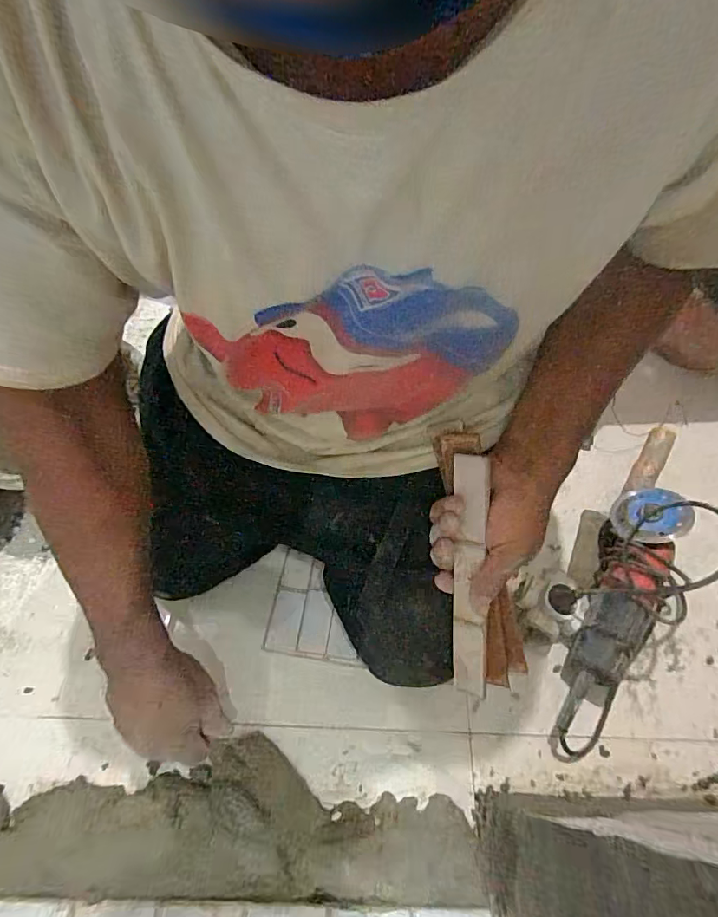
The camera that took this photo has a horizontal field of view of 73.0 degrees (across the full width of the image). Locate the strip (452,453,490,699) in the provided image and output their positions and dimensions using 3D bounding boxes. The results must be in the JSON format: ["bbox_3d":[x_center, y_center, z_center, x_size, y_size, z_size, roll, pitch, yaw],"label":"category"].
[{"bbox_3d":[0.100,0.114,0.444,0.032,0.242,0.008,7,20,34],"label":"strip"}]

